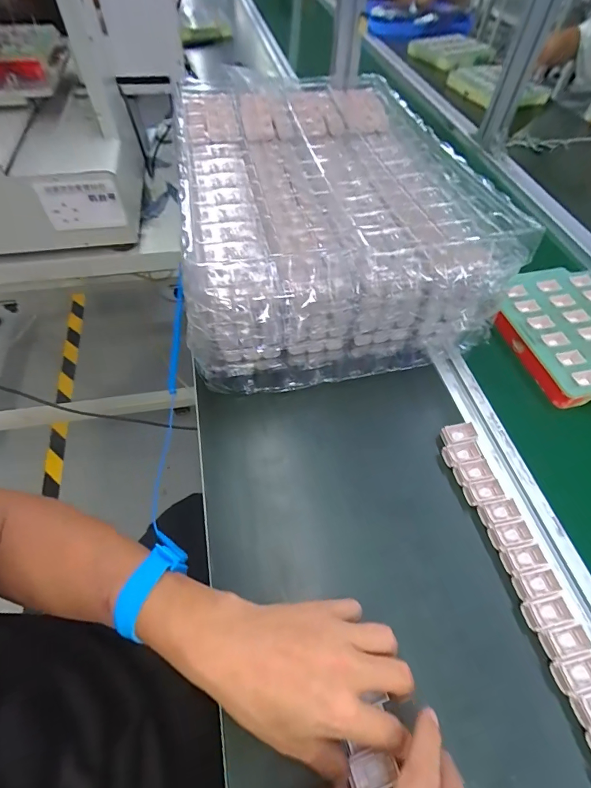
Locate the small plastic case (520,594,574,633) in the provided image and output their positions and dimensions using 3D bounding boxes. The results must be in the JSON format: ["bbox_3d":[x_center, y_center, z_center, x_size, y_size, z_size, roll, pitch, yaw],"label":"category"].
[{"bbox_3d":[0.212,0.186,0.329,0.035,0.012,0.021,-10,56,-9],"label":"small plastic case"}]

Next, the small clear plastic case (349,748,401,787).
[{"bbox_3d":[0.054,0.265,0.272,0.033,0.007,0.023,-13,56,-11],"label":"small clear plastic case"}]

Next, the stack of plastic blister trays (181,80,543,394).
[{"bbox_3d":[0.032,-0.267,0.557,0.343,0.157,0.512,-5,56,-6],"label":"stack of plastic blister trays"}]

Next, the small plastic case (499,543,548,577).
[{"bbox_3d":[0.206,0.151,0.353,0.036,0.012,0.021,-11,57,-10],"label":"small plastic case"}]

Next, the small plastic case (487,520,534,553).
[{"bbox_3d":[0.202,0.134,0.367,0.036,0.012,0.021,-14,57,-11],"label":"small plastic case"}]

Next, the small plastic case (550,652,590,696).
[{"bbox_3d":[0.221,0.221,0.305,0.035,0.012,0.022,-10,57,-9],"label":"small plastic case"}]

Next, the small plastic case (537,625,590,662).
[{"bbox_3d":[0.221,0.203,0.319,0.035,0.013,0.019,-10,56,-9],"label":"small plastic case"}]

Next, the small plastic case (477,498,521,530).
[{"bbox_3d":[0.197,0.116,0.376,0.034,0.013,0.021,-10,56,-9],"label":"small plastic case"}]

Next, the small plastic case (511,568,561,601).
[{"bbox_3d":[0.212,0.168,0.341,0.036,0.013,0.019,-10,56,-9],"label":"small plastic case"}]

